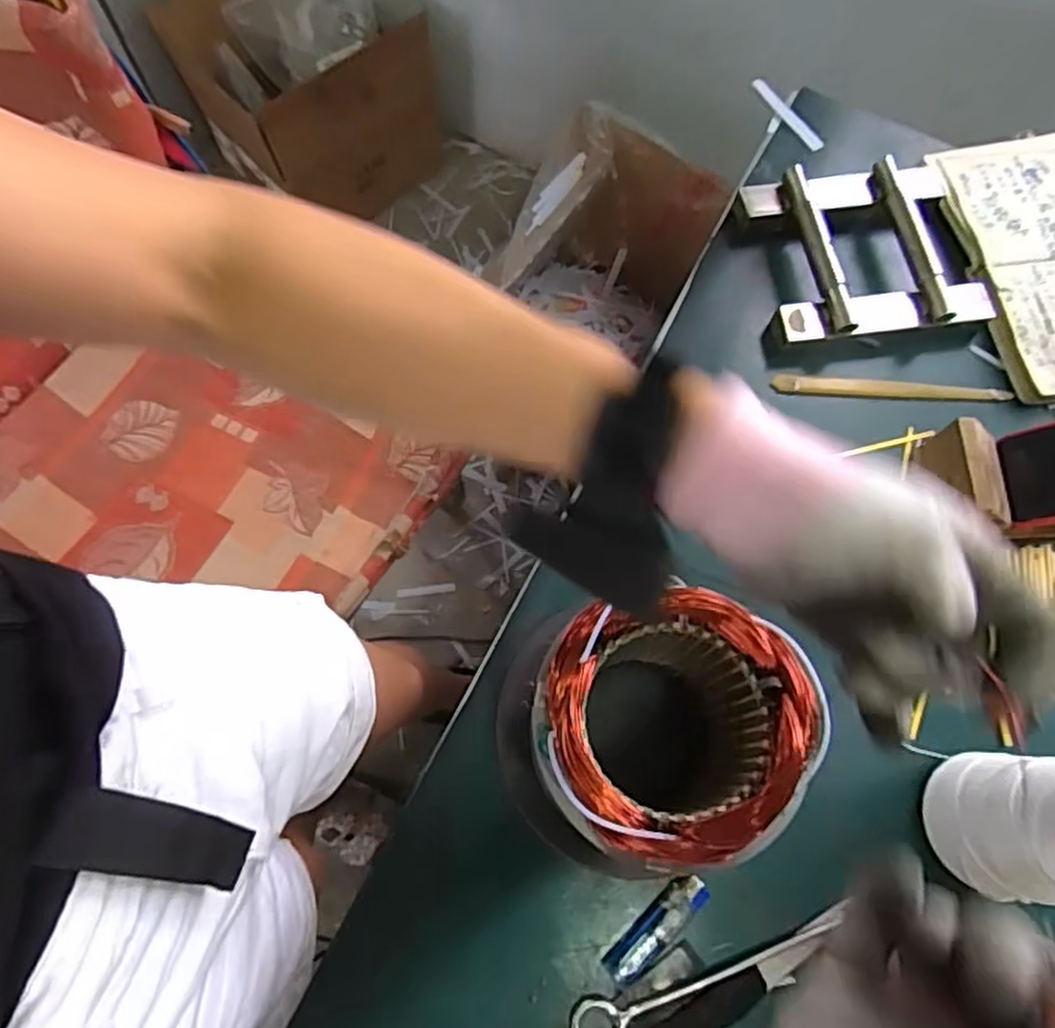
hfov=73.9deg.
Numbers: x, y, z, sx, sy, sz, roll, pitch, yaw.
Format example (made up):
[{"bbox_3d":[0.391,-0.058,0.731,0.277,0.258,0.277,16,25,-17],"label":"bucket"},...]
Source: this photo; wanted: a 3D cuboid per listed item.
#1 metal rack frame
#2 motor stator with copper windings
[{"bbox_3d":[0.316,-0.252,0.657,0.196,0.036,0.185,-7,71,-4],"label":"metal rack frame"},{"bbox_3d":[0.069,0.146,0.444,0.166,0.170,0.159,-1,70,-2],"label":"motor stator with copper windings"}]

